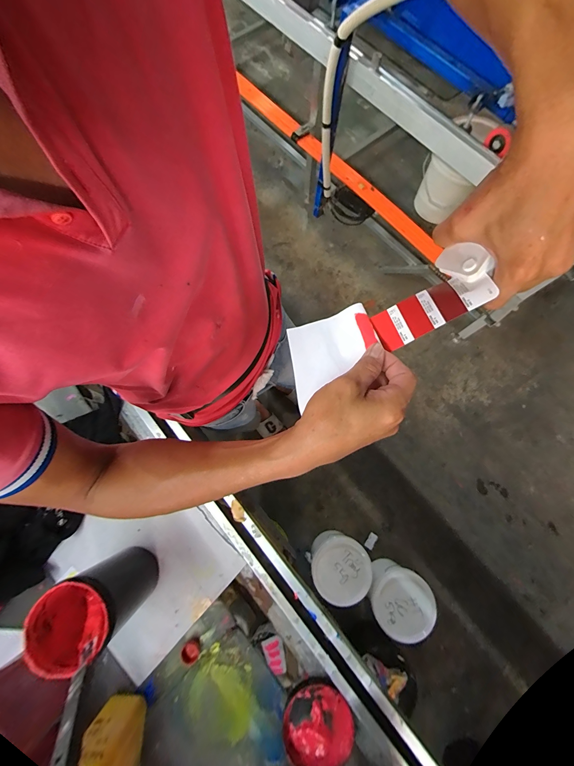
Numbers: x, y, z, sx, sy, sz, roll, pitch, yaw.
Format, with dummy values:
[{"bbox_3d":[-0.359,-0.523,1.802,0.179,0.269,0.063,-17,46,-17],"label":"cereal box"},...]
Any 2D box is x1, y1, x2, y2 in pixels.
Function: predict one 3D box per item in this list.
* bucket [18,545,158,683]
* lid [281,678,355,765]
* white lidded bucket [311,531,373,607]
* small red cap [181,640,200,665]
[{"bbox_3d":[-0.280,0.324,0.439,0.120,0.197,0.096,-33,77,-8],"label":"bucket"},{"bbox_3d":[0.050,0.539,0.464,0.102,0.028,0.101,0,75,0],"label":"lid"},{"bbox_3d":[0.200,0.682,1.119,0.208,0.199,0.197,0,75,0],"label":"white lidded bucket"},{"bbox_3d":[-0.161,0.449,0.496,0.030,0.024,0.026,24,76,6],"label":"small red cap"}]

